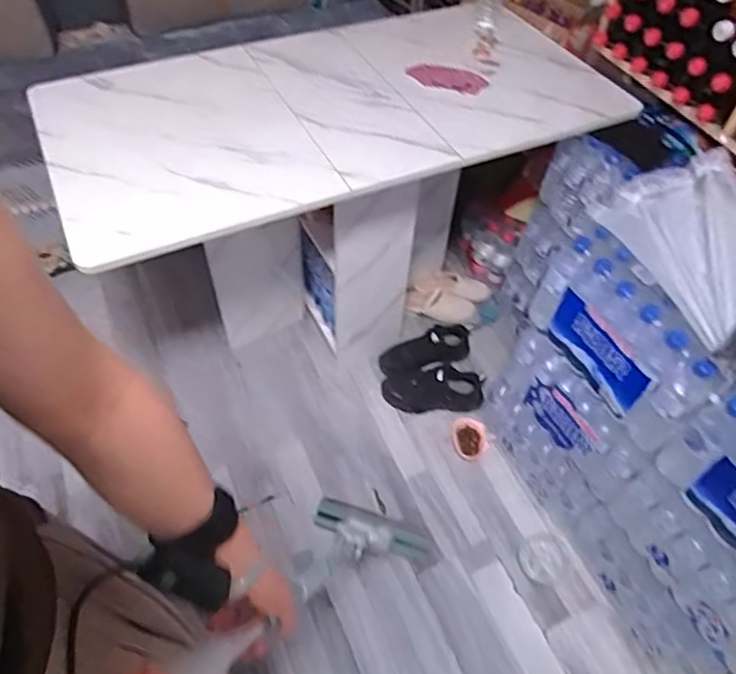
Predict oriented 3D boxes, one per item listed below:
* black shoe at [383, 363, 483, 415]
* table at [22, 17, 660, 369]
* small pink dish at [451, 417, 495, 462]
[{"bbox_3d":[0.172,0.136,1.547,0.257,0.098,0.106,6,52,1],"label":"black shoe"},{"bbox_3d":[-0.067,-0.281,1.471,1.060,0.745,0.556,-19,56,-17],"label":"table"},{"bbox_3d":[0.258,0.256,1.479,0.107,0.053,0.100,2,50,-2],"label":"small pink dish"}]

